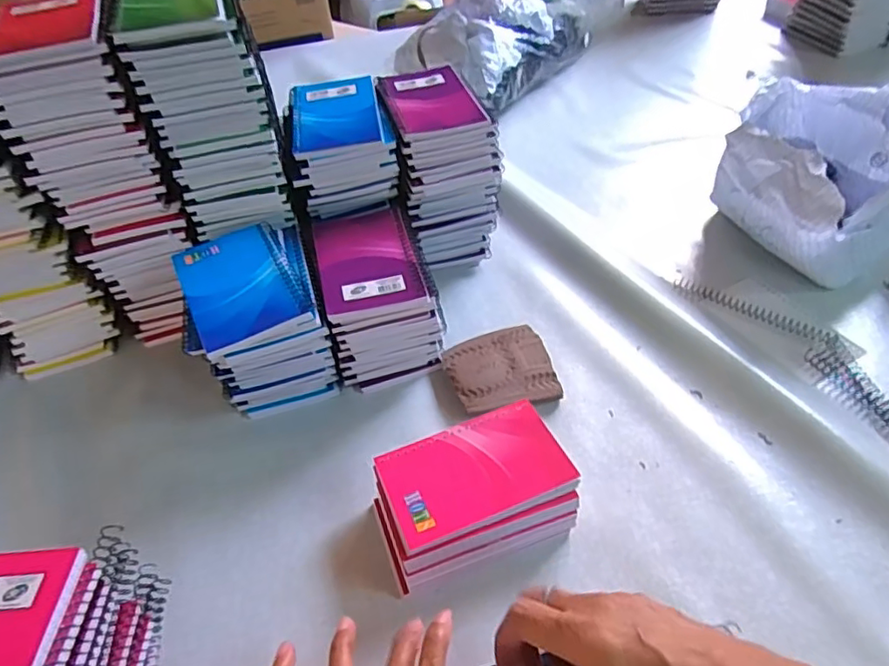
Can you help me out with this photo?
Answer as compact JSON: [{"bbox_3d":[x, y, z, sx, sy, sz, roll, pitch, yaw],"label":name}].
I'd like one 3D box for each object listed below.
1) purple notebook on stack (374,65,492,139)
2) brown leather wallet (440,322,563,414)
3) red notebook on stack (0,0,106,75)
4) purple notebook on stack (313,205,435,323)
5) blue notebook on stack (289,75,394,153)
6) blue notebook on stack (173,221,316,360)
[{"bbox_3d":[-0.014,-0.231,0.581,0.088,0.010,0.124,-13,47,-7],"label":"purple notebook on stack"},{"bbox_3d":[0.050,0.033,0.536,0.091,0.023,0.088,-12,46,-6],"label":"brown leather wallet"},{"bbox_3d":[-0.311,-0.238,0.457,0.084,0.015,0.126,-19,48,-12],"label":"red notebook on stack"},{"bbox_3d":[-0.067,-0.063,0.516,0.083,0.018,0.125,-13,47,-7],"label":"purple notebook on stack"},{"bbox_3d":[-0.104,-0.211,0.562,0.087,0.010,0.126,-11,46,-6],"label":"blue notebook on stack"},{"bbox_3d":[-0.165,-0.039,0.478,0.083,0.015,0.124,-23,49,-16],"label":"blue notebook on stack"}]

